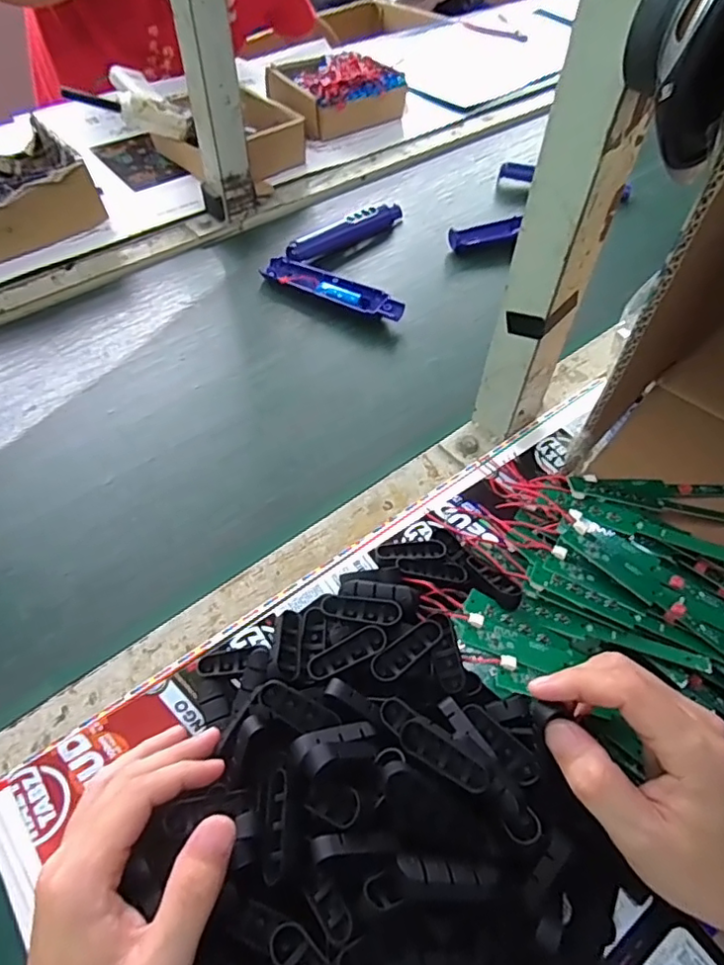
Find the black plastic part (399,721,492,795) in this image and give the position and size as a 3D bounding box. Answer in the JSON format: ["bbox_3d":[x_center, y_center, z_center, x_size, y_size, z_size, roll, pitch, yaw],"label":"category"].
[{"bbox_3d":[0.039,0.135,0.287,0.048,0.012,0.013,23,56,31],"label":"black plastic part"}]

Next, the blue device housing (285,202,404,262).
[{"bbox_3d":[-0.015,-0.300,0.694,0.172,0.026,0.029,-36,61,-23],"label":"blue device housing"}]

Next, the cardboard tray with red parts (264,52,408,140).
[{"bbox_3d":[-0.042,-0.596,0.877,0.182,0.061,0.158,-36,61,-23],"label":"cardboard tray with red parts"}]

